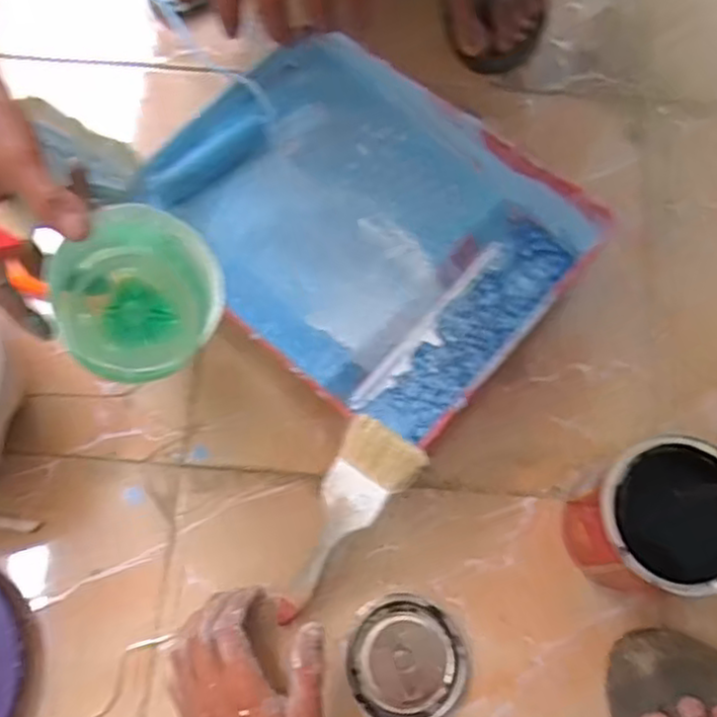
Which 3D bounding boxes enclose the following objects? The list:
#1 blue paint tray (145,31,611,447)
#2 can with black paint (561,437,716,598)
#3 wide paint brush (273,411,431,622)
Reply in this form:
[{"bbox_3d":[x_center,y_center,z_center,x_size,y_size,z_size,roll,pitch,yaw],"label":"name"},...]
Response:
[{"bbox_3d":[0.005,-0.124,0.625,0.336,0.067,0.267,41,76,12],"label":"blue paint tray"},{"bbox_3d":[0.213,0.121,0.519,0.098,0.121,0.101,0,72,0],"label":"can with black paint"},{"bbox_3d":[-0.016,0.126,0.527,0.059,0.012,0.173,33,104,10],"label":"wide paint brush"}]

